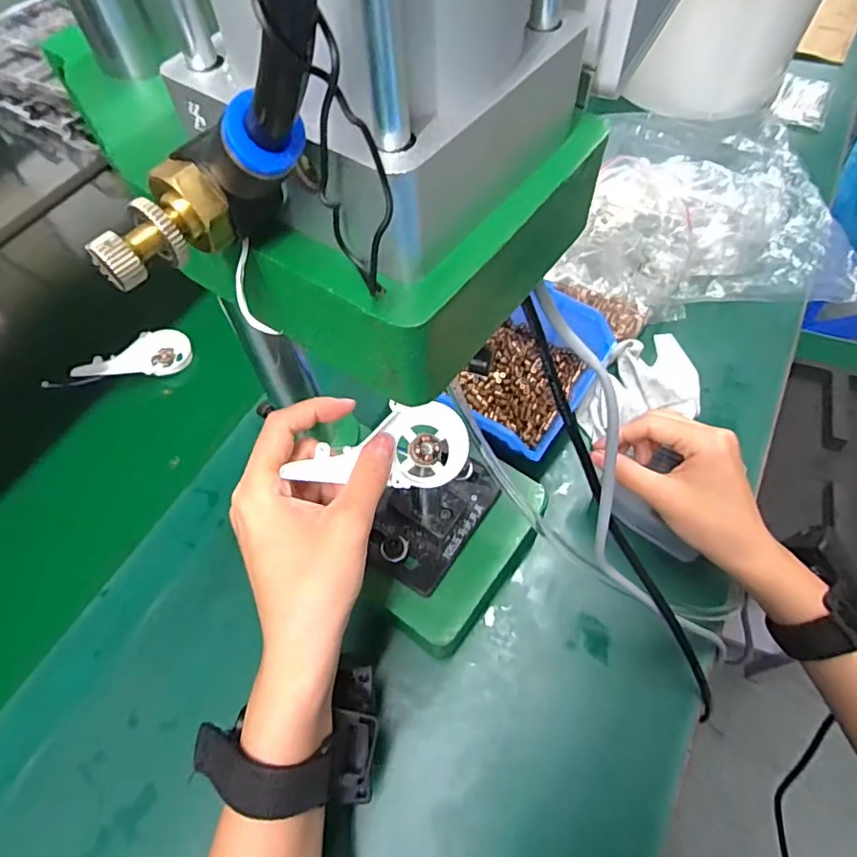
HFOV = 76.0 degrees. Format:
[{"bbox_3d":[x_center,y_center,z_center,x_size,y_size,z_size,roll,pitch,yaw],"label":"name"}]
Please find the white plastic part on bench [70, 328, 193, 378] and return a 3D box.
[{"bbox_3d":[-0.263,-0.062,0.493,0.094,0.014,0.044,-21,81,-26],"label":"white plastic part on bench"}]

